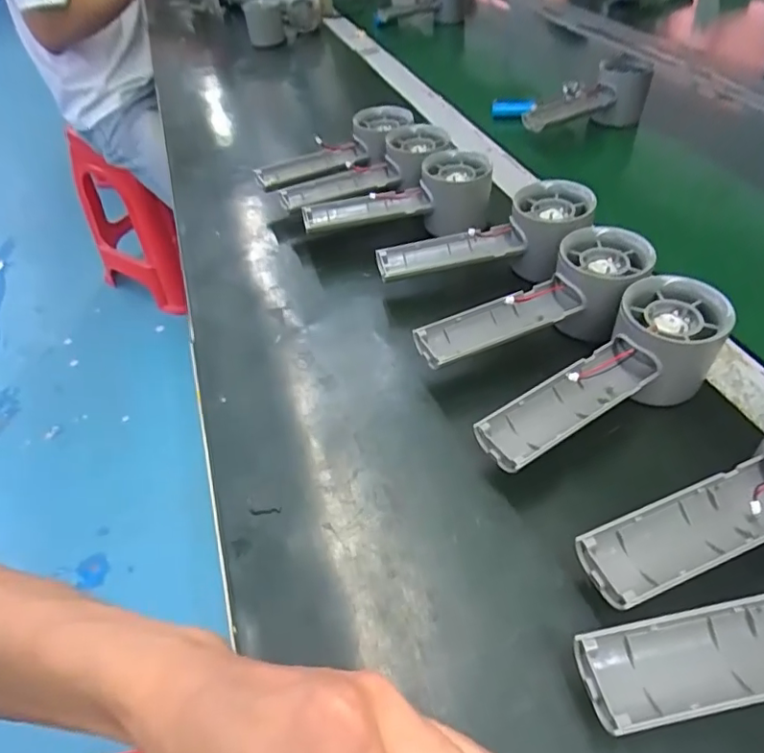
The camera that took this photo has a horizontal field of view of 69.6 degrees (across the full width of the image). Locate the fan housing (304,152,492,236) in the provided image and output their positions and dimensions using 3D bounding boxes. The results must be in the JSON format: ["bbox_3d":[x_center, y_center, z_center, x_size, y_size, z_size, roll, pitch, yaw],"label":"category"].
[{"bbox_3d":[0.013,-0.147,0.472,0.161,0.058,0.047,-10,45,-5],"label":"fan housing"}]

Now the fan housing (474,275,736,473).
[{"bbox_3d":[0.127,0.004,0.307,0.154,0.062,0.052,-30,50,-24],"label":"fan housing"}]

